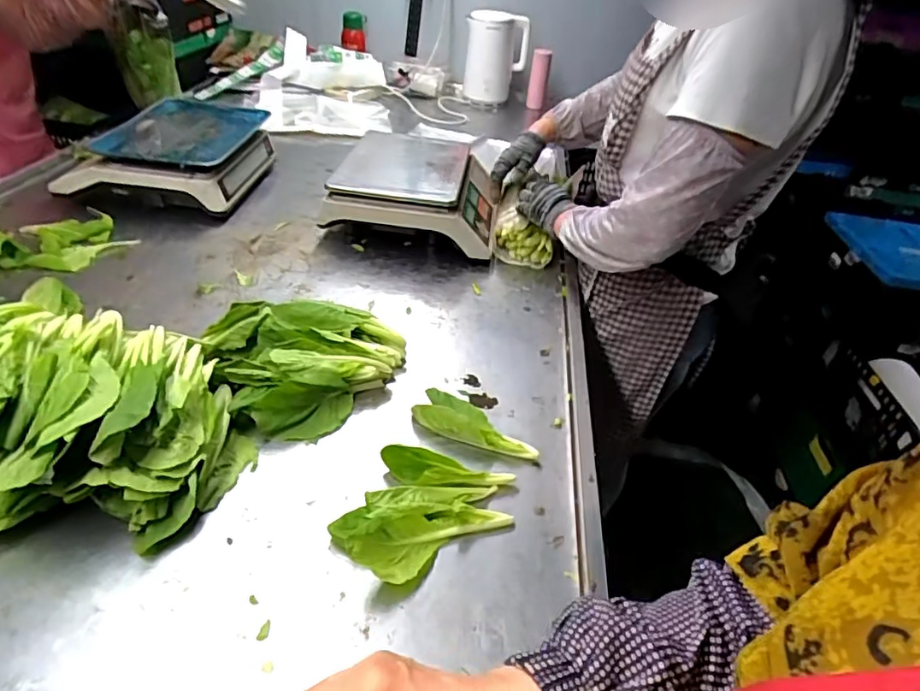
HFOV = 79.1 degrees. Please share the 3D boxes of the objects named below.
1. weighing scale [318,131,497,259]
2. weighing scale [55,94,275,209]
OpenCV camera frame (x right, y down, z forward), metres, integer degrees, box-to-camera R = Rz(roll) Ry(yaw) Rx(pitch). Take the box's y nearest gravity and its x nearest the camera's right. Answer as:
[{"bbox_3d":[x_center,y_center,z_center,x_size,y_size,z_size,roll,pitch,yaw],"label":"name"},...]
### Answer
[{"bbox_3d":[-0.074,-0.310,1.114,0.308,0.111,0.347,10,36,2],"label":"weighing scale"},{"bbox_3d":[-0.591,-0.405,1.186,0.330,0.117,0.376,8,36,-2],"label":"weighing scale"}]

